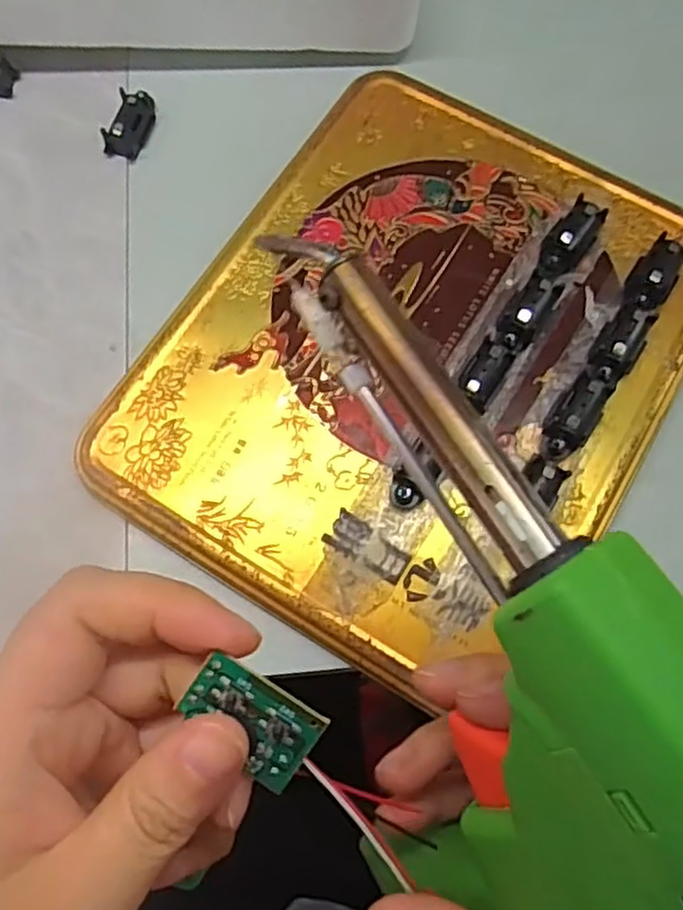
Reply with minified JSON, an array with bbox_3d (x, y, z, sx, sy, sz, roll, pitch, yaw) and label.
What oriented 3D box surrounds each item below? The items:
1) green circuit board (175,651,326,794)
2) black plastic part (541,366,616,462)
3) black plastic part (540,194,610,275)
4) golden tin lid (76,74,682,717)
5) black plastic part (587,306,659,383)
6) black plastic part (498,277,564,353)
[{"bbox_3d":[-0.019,0.056,0.151,0.028,0.004,0.018,34,86,-3],"label":"green circuit board"},{"bbox_3d":[0.092,-0.018,0.279,0.017,0.013,0.041,33,76,10],"label":"black plastic part"},{"bbox_3d":[0.096,-0.091,0.300,0.016,0.015,0.033,34,76,10],"label":"black plastic part"},{"bbox_3d":[0.033,-0.042,0.292,0.188,0.017,0.234,31,75,9],"label":"golden tin lid"},{"bbox_3d":[0.111,-0.044,0.288,0.018,0.013,0.034,33,76,10],"label":"black plastic part"},{"bbox_3d":[0.074,-0.057,0.290,0.013,0.015,0.033,34,76,10],"label":"black plastic part"}]

